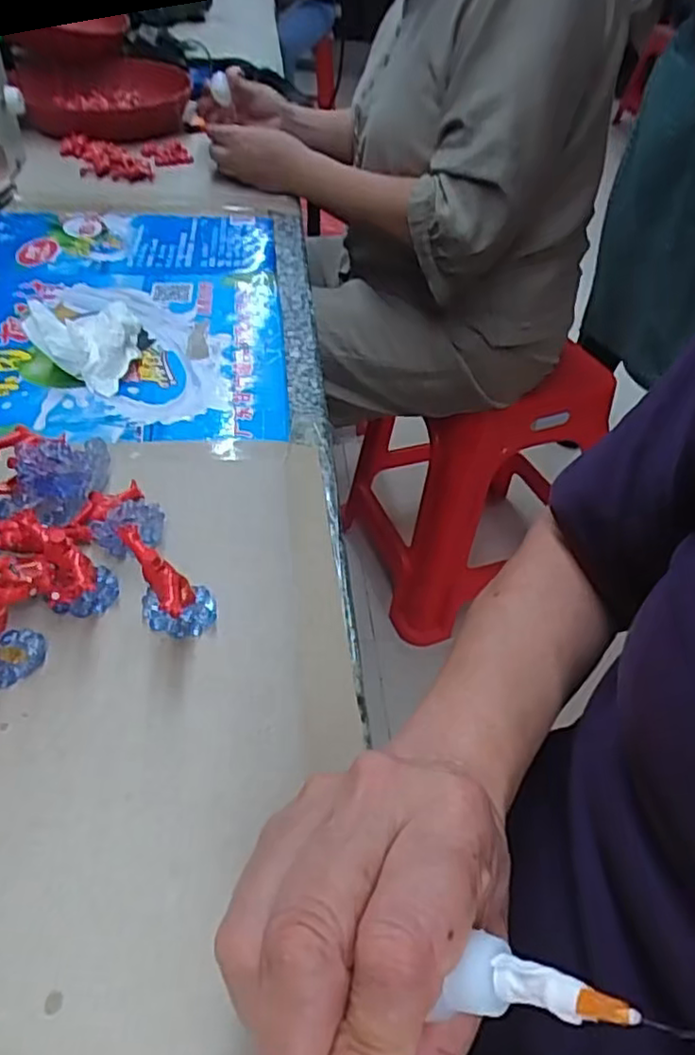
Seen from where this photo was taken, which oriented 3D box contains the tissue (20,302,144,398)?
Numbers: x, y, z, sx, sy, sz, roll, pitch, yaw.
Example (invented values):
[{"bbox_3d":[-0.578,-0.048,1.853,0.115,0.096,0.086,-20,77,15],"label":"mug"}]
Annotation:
[{"bbox_3d":[-0.193,-0.136,0.480,0.073,0.041,0.058,12,44,5],"label":"tissue"}]

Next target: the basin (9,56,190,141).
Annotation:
[{"bbox_3d":[-0.351,-0.629,0.972,0.235,0.061,0.280,-9,46,-17],"label":"basin"}]

